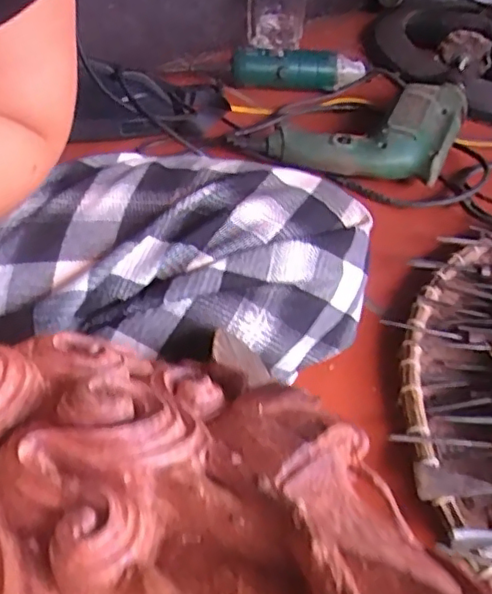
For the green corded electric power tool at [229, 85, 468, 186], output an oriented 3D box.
[{"bbox_3d":[0.121,-0.199,0.691,0.218,0.055,0.163,20,46,14],"label":"green corded electric power tool"}]

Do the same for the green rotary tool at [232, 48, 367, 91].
[{"bbox_3d":[0.068,-0.295,0.795,0.170,0.040,0.036,6,44,0],"label":"green rotary tool"}]

